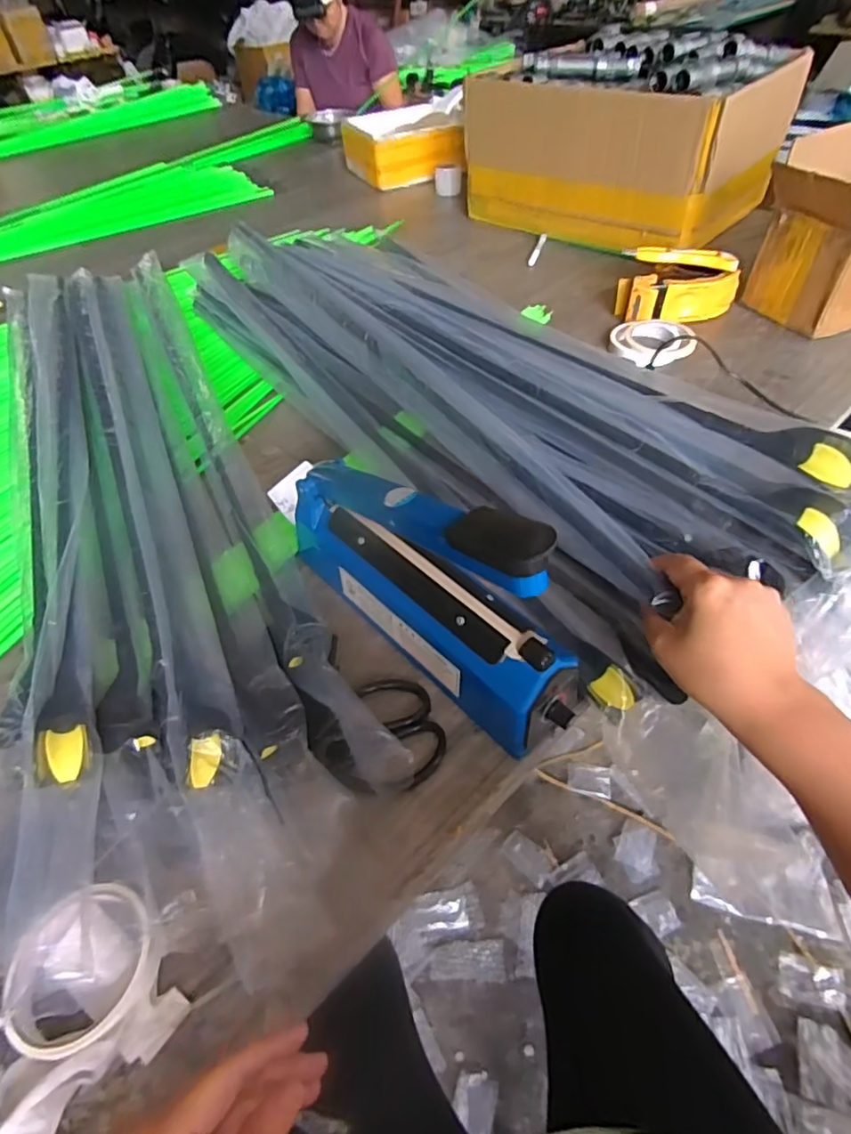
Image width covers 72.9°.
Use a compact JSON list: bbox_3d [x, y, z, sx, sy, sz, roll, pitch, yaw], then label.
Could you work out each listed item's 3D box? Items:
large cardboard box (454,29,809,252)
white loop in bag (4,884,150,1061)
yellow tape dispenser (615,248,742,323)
[{"bbox_3d":[0.344,-0.768,1.038,0.476,0.239,0.279,33,59,28],"label":"large cardboard box"},{"bbox_3d":[-0.210,0.242,0.348,0.084,0.019,0.080,1,63,-2],"label":"white loop in bag"},{"bbox_3d":[0.366,-0.407,0.842,0.163,0.065,0.113,15,52,17],"label":"yellow tape dispenser"}]

